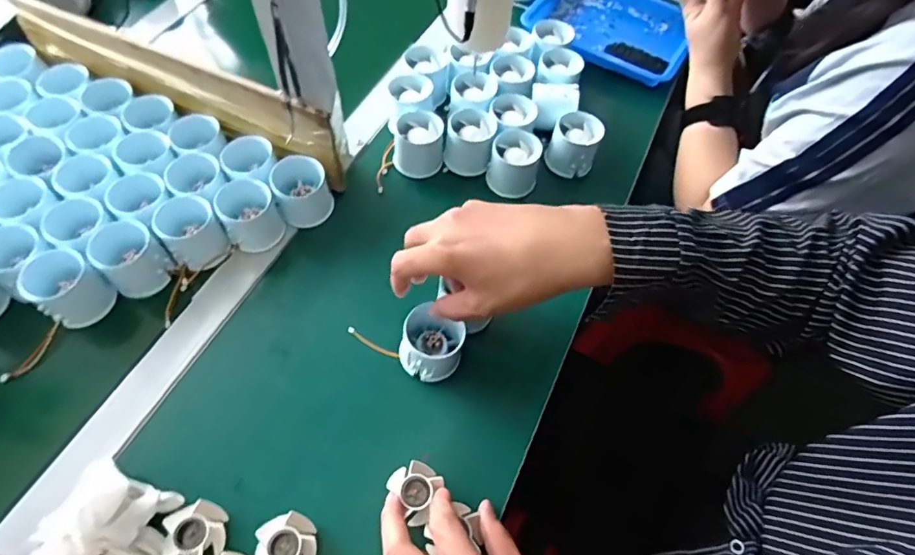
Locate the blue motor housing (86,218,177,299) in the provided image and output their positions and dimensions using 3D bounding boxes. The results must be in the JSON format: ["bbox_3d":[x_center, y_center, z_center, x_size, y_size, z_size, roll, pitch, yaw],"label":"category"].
[{"bbox_3d":[-0.303,-0.019,0.473,0.059,0.049,0.051,41,66,19],"label":"blue motor housing"}]

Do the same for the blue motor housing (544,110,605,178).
[{"bbox_3d":[0.130,-0.149,0.569,0.053,0.049,0.055,17,60,7],"label":"blue motor housing"}]

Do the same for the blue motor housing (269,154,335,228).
[{"bbox_3d":[-0.157,-0.087,0.520,0.055,0.052,0.053,-11,61,-9],"label":"blue motor housing"}]

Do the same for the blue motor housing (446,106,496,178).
[{"bbox_3d":[0.014,-0.150,0.561,0.050,0.047,0.059,10,60,4],"label":"blue motor housing"}]

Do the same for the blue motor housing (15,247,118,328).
[{"bbox_3d":[-0.349,0.009,0.457,0.054,0.048,0.052,36,64,17],"label":"blue motor housing"}]

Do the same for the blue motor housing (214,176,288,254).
[{"bbox_3d":[-0.204,-0.061,0.502,0.052,0.054,0.053,1,60,-2],"label":"blue motor housing"}]

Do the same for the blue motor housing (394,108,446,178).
[{"bbox_3d":[-0.042,-0.146,0.557,0.051,0.049,0.049,5,60,0],"label":"blue motor housing"}]

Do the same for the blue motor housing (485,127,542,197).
[{"bbox_3d":[0.060,-0.119,0.550,0.055,0.049,0.062,11,60,4],"label":"blue motor housing"}]

